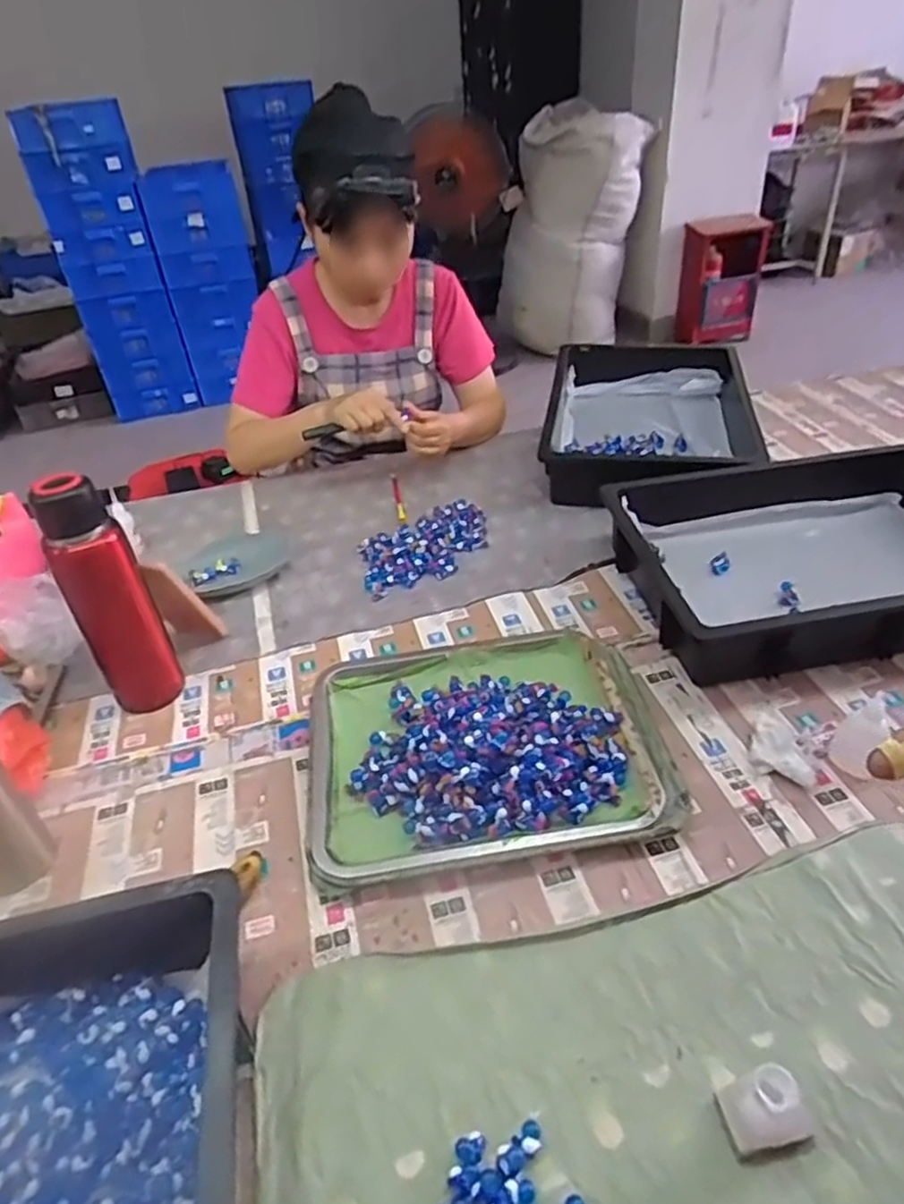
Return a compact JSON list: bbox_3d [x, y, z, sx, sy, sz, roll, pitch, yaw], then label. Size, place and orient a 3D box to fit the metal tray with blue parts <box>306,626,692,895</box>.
[{"bbox_3d":[0.027,0.123,0.709,0.338,0.043,0.285,-7,37,-3],"label":"metal tray with blue parts"}]

